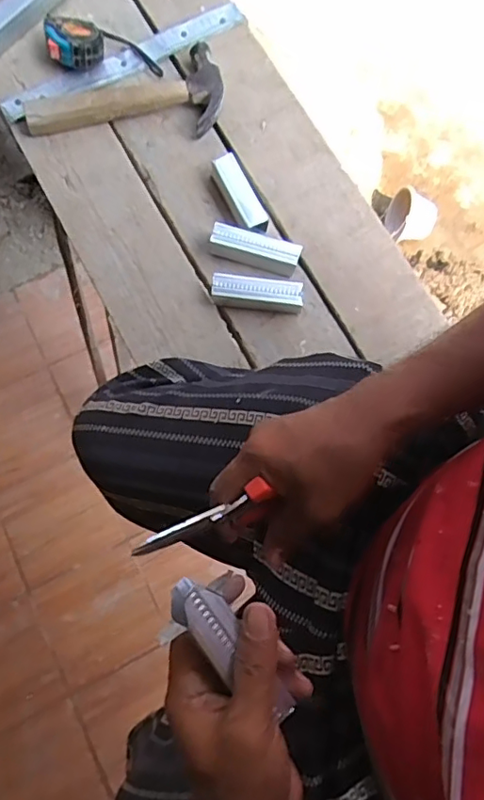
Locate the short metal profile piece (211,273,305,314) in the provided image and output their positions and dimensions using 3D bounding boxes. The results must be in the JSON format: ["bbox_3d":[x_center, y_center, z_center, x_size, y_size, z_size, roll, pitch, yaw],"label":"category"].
[{"bbox_3d":[0.018,-0.124,0.633,0.104,0.024,0.031,6,76,0],"label":"short metal profile piece"}]

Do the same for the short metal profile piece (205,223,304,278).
[{"bbox_3d":[0.015,-0.181,0.652,0.107,0.031,0.031,16,76,2],"label":"short metal profile piece"}]

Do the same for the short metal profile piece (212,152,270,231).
[{"bbox_3d":[-0.001,-0.255,0.670,0.028,0.031,0.097,-27,78,-8],"label":"short metal profile piece"}]

